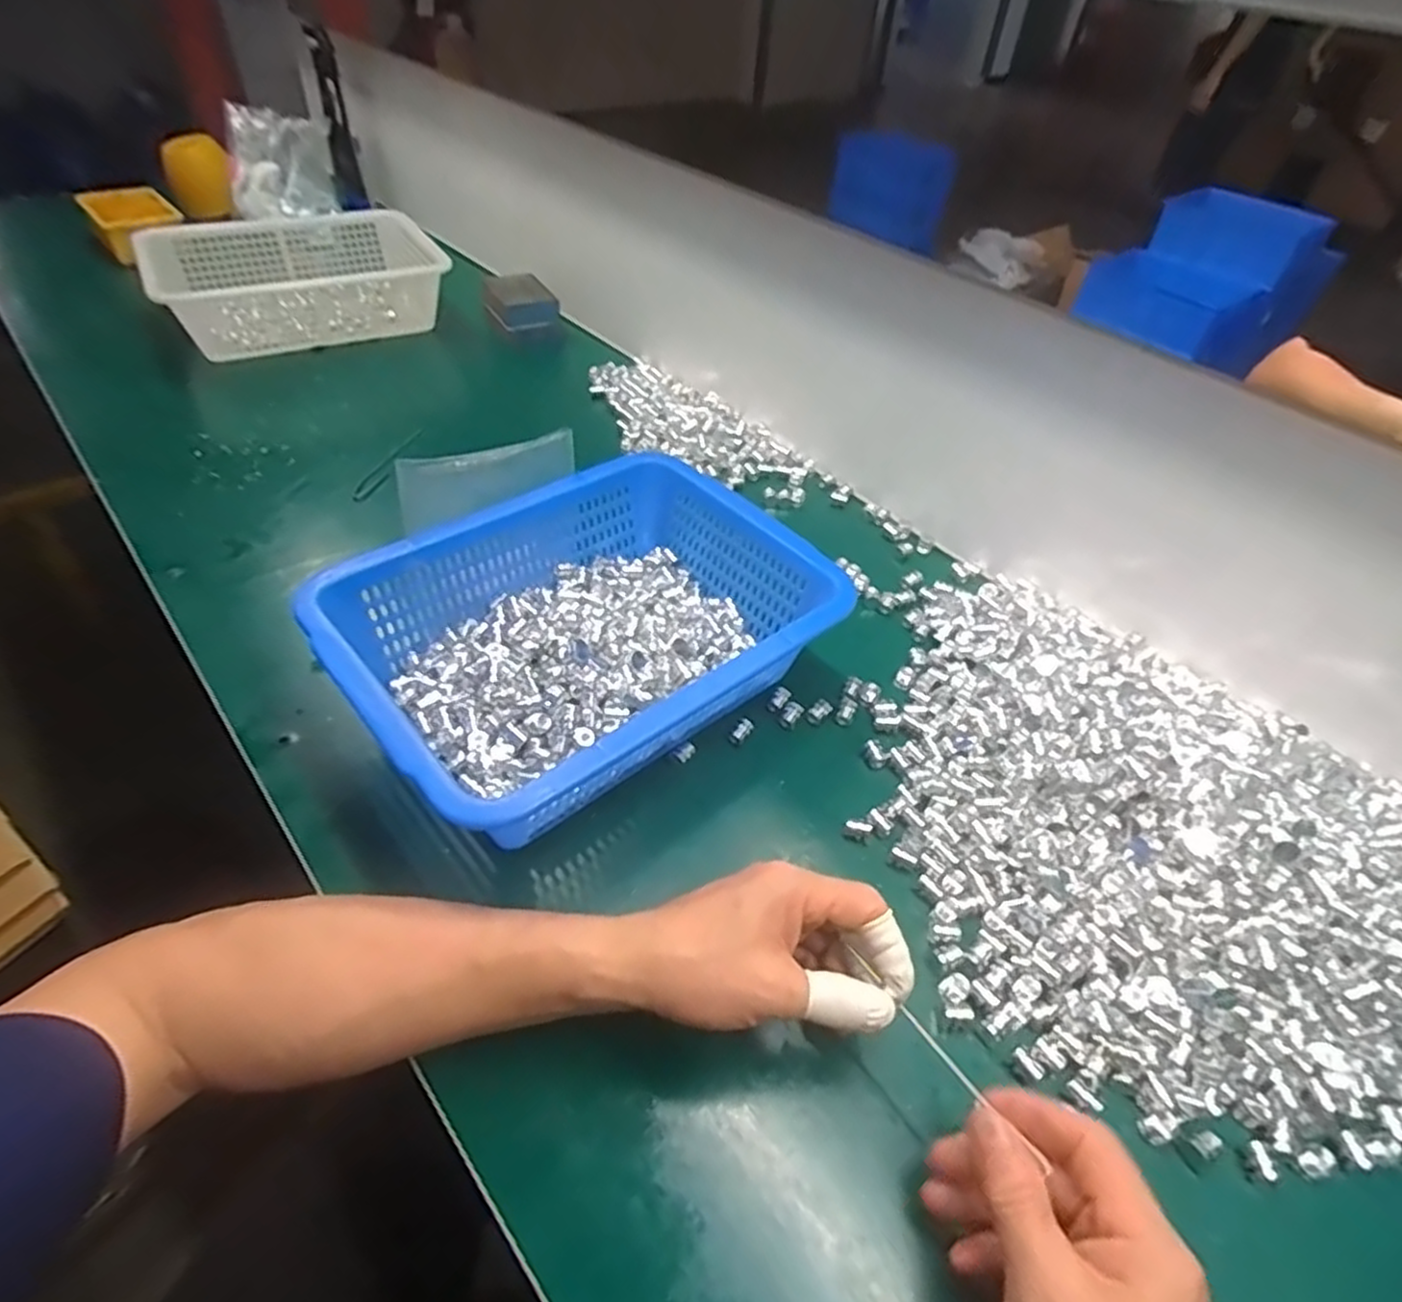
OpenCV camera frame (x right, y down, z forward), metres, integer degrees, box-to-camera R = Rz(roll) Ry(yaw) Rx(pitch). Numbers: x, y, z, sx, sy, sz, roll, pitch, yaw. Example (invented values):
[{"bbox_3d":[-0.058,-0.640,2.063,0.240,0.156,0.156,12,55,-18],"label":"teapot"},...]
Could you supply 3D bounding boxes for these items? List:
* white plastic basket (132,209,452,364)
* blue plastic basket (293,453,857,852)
[{"bbox_3d":[-0.490,-0.454,0.916,0.308,0.079,0.230,-23,52,-26],"label":"white plastic basket"},{"bbox_3d":[-0.073,-0.007,0.510,0.302,0.097,0.226,-29,55,-30],"label":"blue plastic basket"}]

